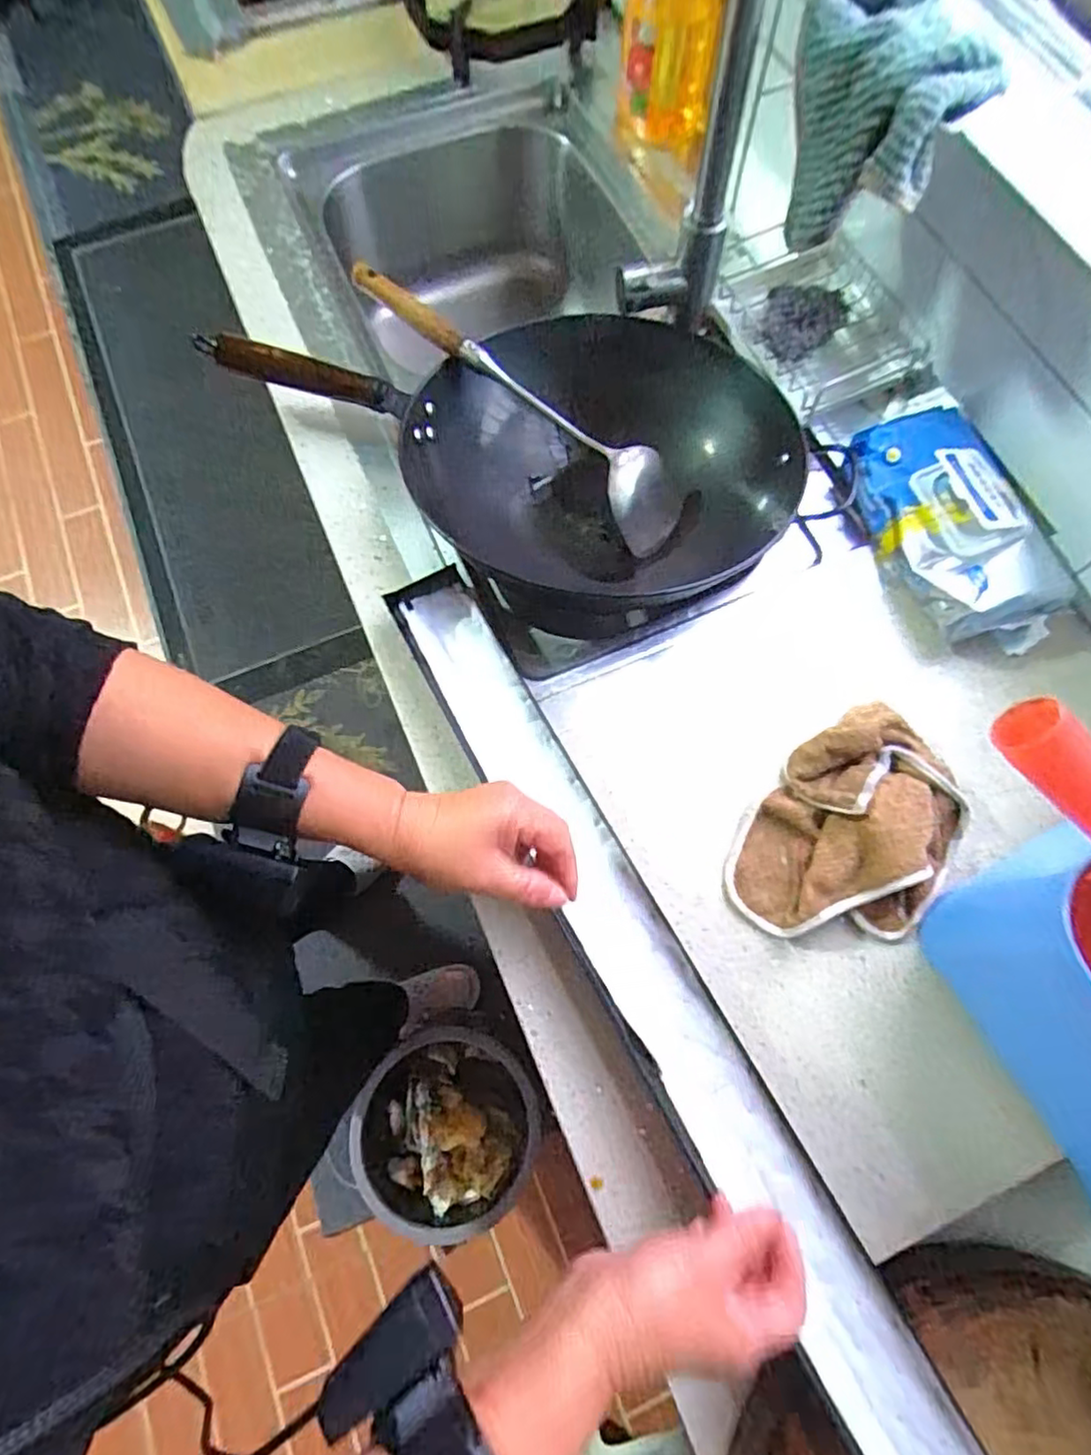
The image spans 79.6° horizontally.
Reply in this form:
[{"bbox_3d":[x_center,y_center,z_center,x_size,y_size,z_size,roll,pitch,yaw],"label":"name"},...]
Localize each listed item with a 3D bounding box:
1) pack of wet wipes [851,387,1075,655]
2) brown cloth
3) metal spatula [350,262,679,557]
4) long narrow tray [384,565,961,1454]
[{"bbox_3d":[0.358,-0.204,0.589,0.129,0.071,0.272,-9,70,-3],"label":"pack of wet wipes"},{"bbox_3d":[0.231,0.092,0.503,0.145,0.044,0.165,31,73,11],"label":"brown cloth"},{"bbox_3d":[-0.026,-0.329,0.657,0.398,0.050,0.084,38,74,-1],"label":"metal spatula"},{"bbox_3d":[0.110,0.247,0.450,0.069,0.035,0.893,-27,72,-9],"label":"long narrow tray"}]

